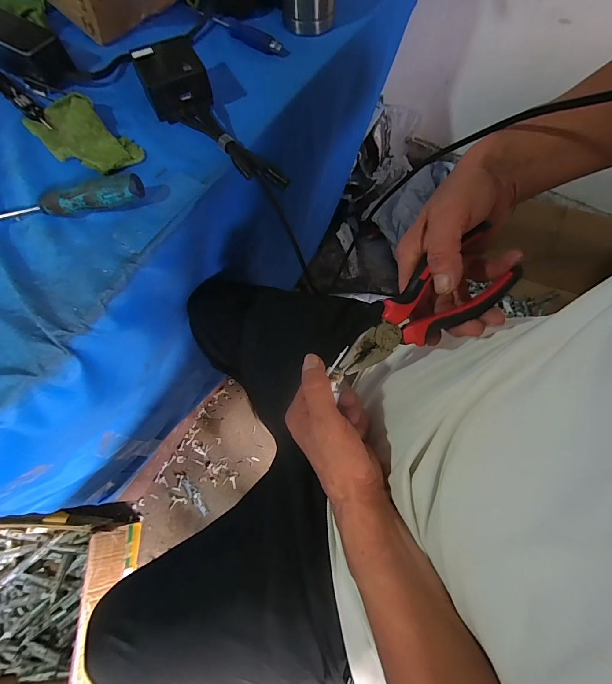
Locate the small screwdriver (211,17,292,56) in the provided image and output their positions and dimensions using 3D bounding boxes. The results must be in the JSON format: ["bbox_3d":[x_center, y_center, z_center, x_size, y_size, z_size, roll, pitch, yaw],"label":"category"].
[{"bbox_3d":[-0.084,-0.442,0.495,0.131,0.014,0.025,33,72,12],"label":"small screwdriver"}]

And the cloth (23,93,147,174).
[{"bbox_3d":[-0.274,-0.254,0.419,0.150,0.019,0.074,40,73,14],"label":"cloth"}]

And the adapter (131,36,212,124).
[{"bbox_3d":[-0.165,-0.326,0.429,0.075,0.045,0.079,-23,71,-10],"label":"adapter"}]

